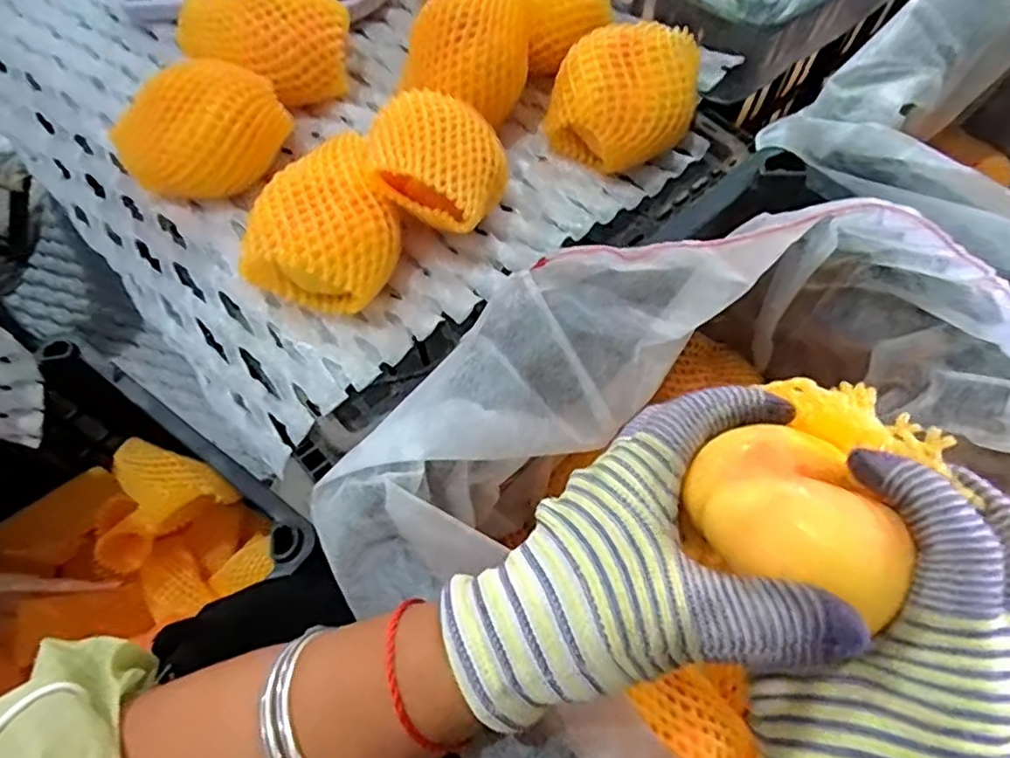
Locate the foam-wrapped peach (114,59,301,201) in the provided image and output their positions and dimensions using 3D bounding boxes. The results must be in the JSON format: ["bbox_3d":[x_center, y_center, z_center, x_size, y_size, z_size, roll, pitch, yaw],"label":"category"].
[{"bbox_3d":[-0.207,-0.169,0.425,0.102,0.066,0.072,-41,70,-19],"label":"foam-wrapped peach"}]

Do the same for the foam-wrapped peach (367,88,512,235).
[{"bbox_3d":[-0.042,-0.136,0.401,0.080,0.069,0.088,0,63,0],"label":"foam-wrapped peach"}]

